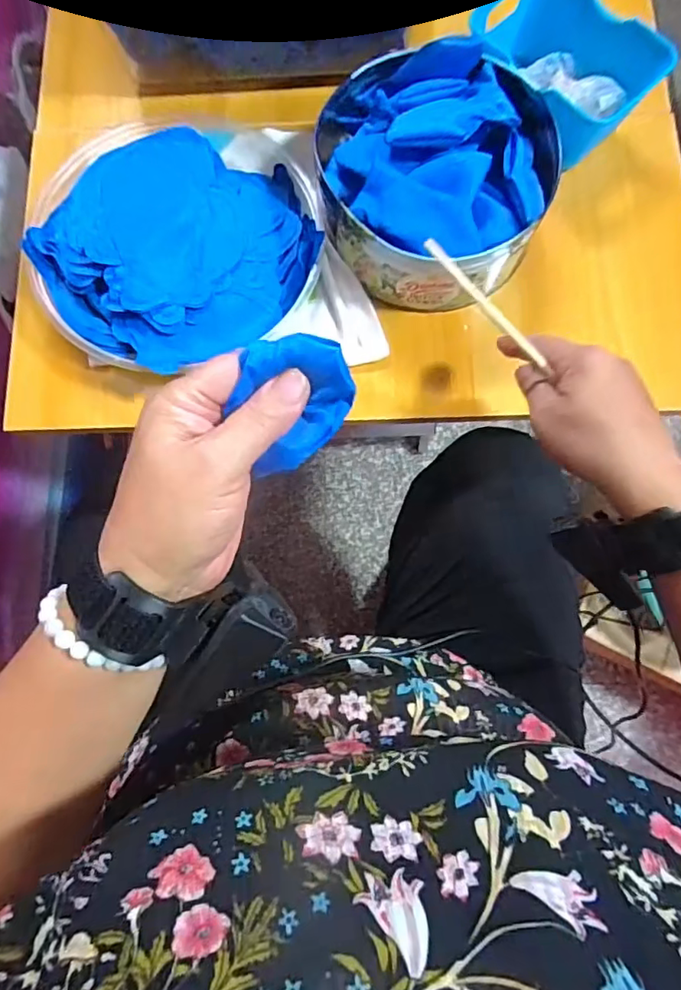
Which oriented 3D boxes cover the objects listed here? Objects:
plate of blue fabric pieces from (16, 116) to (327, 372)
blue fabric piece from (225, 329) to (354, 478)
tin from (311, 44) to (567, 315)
[{"bbox_3d":[-0.132,-0.209,0.443,0.228,0.049,0.207,-25,80,-4],"label":"plate of blue fabric pieces"},{"bbox_3d":[-0.022,-0.044,0.246,0.056,0.023,0.052,0,79,0],"label":"blue fabric piece"},{"bbox_3d":[0.073,-0.262,0.433,0.184,0.073,0.190,0,79,0],"label":"tin"}]

